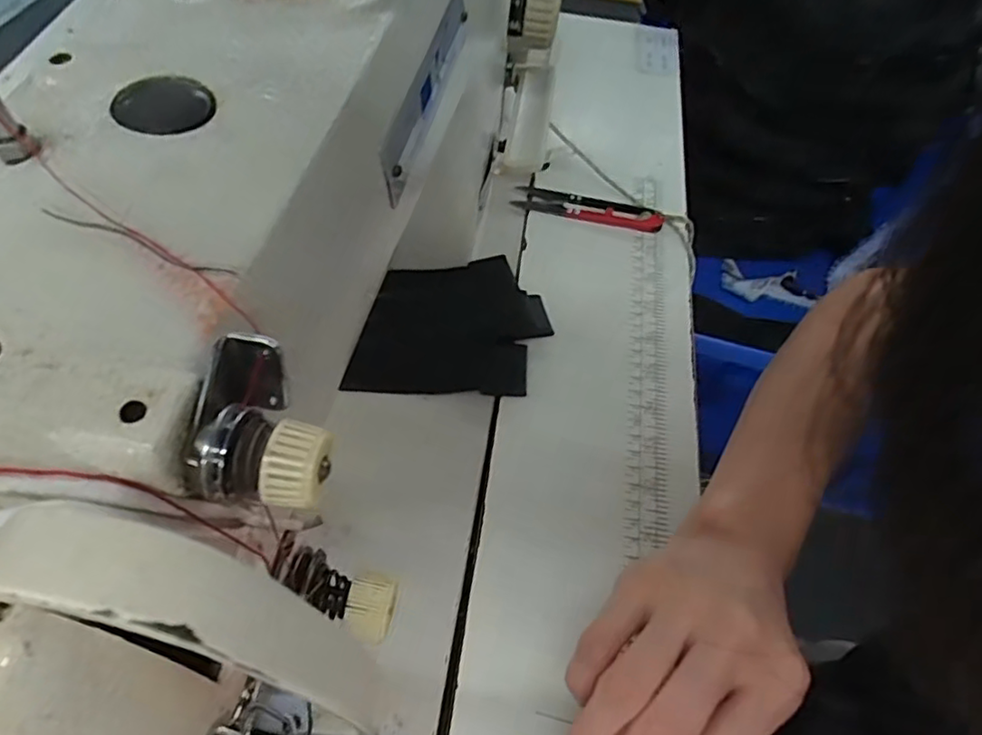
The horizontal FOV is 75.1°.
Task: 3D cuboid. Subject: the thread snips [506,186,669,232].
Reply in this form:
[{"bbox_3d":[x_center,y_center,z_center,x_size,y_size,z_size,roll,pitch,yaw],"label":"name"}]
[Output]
[{"bbox_3d":[0.069,-0.113,0.450,0.102,0.011,0.022,15,56,4],"label":"thread snips"}]

